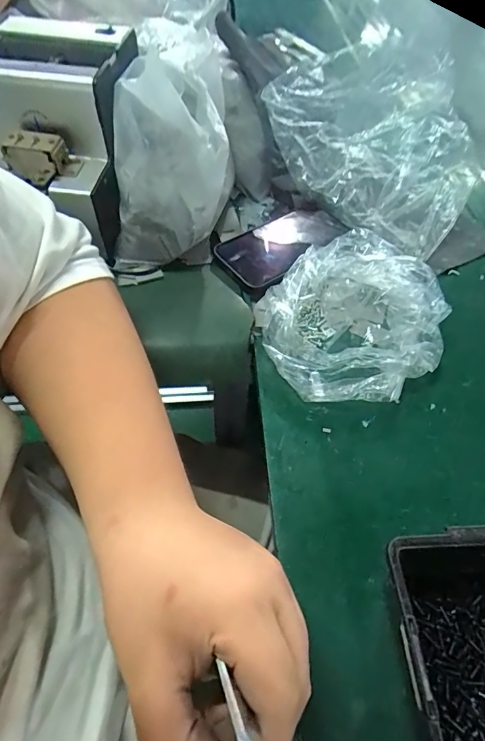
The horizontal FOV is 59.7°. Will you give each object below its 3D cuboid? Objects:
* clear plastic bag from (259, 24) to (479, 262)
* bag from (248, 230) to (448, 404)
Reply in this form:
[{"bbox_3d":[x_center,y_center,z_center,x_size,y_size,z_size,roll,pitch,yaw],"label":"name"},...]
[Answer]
[{"bbox_3d":[0.142,-0.263,0.480,0.259,0.113,0.186,40,63,21],"label":"clear plastic bag"},{"bbox_3d":[0.093,-0.047,0.377,0.152,0.052,0.152,-28,62,-21],"label":"bag"}]

